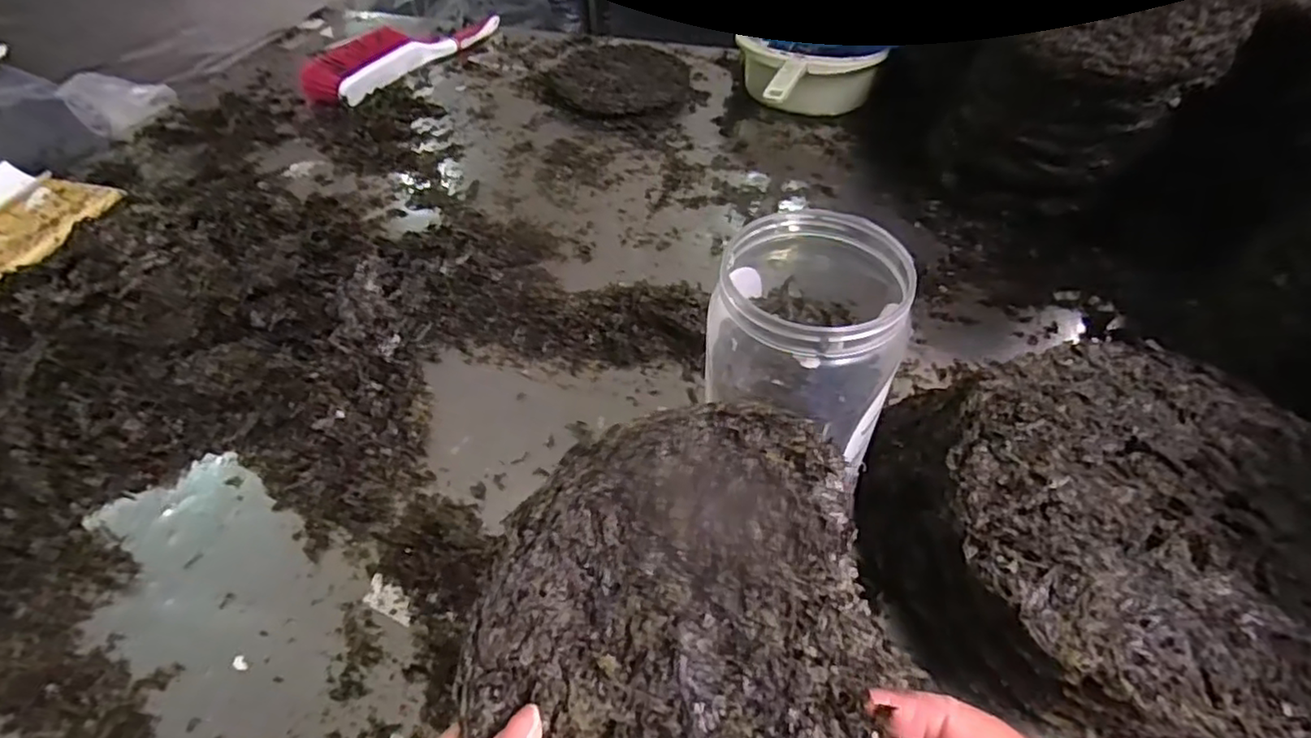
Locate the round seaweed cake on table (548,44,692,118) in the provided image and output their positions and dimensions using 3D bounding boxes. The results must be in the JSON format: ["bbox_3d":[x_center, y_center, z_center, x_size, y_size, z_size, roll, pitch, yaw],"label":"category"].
[{"bbox_3d":[-0.051,-0.439,0.973,0.203,0.031,0.208,-1,49,1],"label":"round seaweed cake on table"}]

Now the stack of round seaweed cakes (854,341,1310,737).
[{"bbox_3d":[0.257,0.103,0.397,0.204,0.162,0.236,0,49,3],"label":"stack of round seaweed cakes"}]

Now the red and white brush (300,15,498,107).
[{"bbox_3d":[-0.418,-0.521,1.052,0.118,0.048,0.336,25,55,22],"label":"red and white brush"}]

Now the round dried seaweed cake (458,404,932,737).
[{"bbox_3d":[0.015,0.131,0.236,0.152,0.007,0.224,-15,73,0],"label":"round dried seaweed cake"}]

